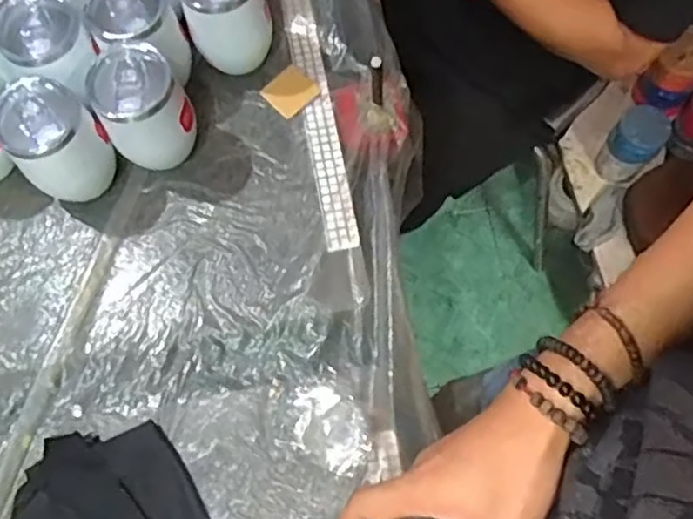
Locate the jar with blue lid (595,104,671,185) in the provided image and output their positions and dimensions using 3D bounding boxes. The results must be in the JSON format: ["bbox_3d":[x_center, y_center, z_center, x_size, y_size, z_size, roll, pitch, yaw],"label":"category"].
[{"bbox_3d":[0.545,-0.216,1.265,0.087,0.169,0.084,-1,69,3],"label":"jar with blue lid"}]

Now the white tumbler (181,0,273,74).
[{"bbox_3d":[-0.121,-0.252,0.678,0.080,0.115,0.075,-1,68,2],"label":"white tumbler"}]

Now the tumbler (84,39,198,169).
[{"bbox_3d":[-0.195,-0.142,0.643,0.084,0.123,0.077,-1,69,3],"label":"tumbler"}]

